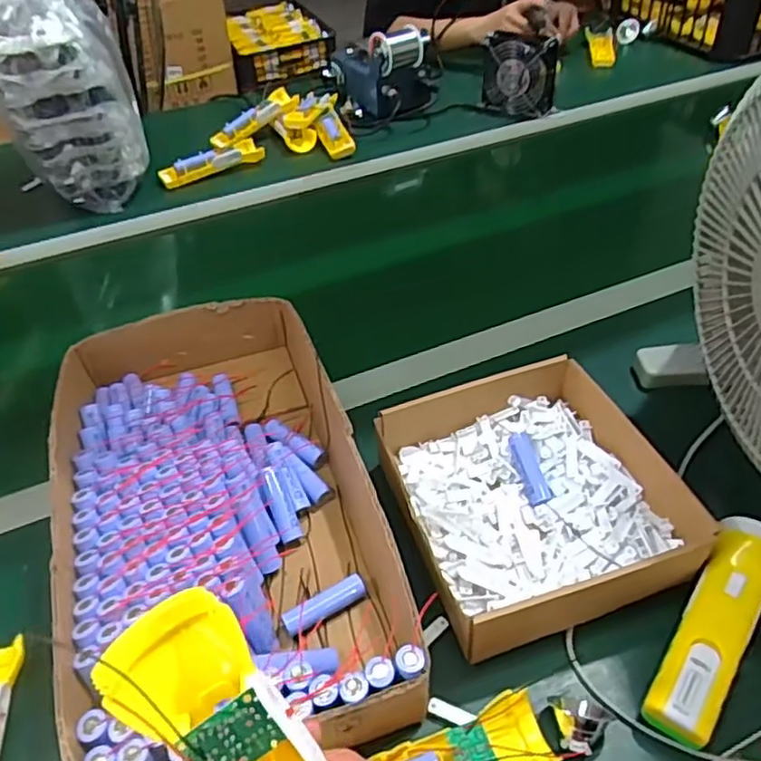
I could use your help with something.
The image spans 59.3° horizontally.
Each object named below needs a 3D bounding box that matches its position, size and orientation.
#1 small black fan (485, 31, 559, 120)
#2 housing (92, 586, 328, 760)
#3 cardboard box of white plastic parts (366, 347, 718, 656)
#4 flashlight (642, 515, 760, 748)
[{"bbox_3d":[0.236,-0.512,1.132,0.123,0.117,0.031,16,33,24],"label":"small black fan"},{"bbox_3d":[-0.039,0.151,0.258,0.159,0.034,0.047,49,58,-4],"label":"housing"},{"bbox_3d":[0.120,0.086,0.557,0.206,0.058,0.228,-15,46,-12],"label":"cardboard box of white plastic parts"},{"bbox_3d":[0.242,0.172,0.477,0.044,0.045,0.171,26,52,26],"label":"flashlight"}]

